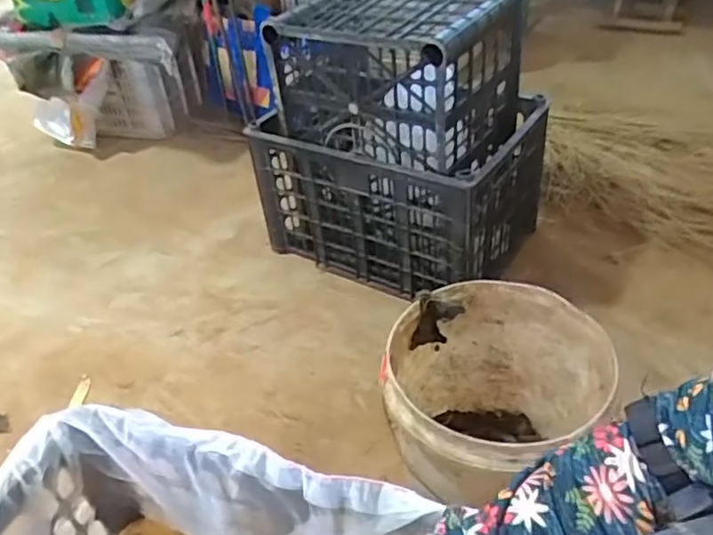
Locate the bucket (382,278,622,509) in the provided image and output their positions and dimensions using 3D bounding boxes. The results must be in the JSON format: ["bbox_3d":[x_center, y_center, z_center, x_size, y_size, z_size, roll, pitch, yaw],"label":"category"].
[{"bbox_3d":[0.157,0.185,0.776,0.236,0.239,0.249,-3,38,3],"label":"bucket"}]

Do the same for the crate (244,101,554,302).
[{"bbox_3d":[0.086,-0.163,1.237,0.457,0.306,0.341,19,44,25],"label":"crate"}]

